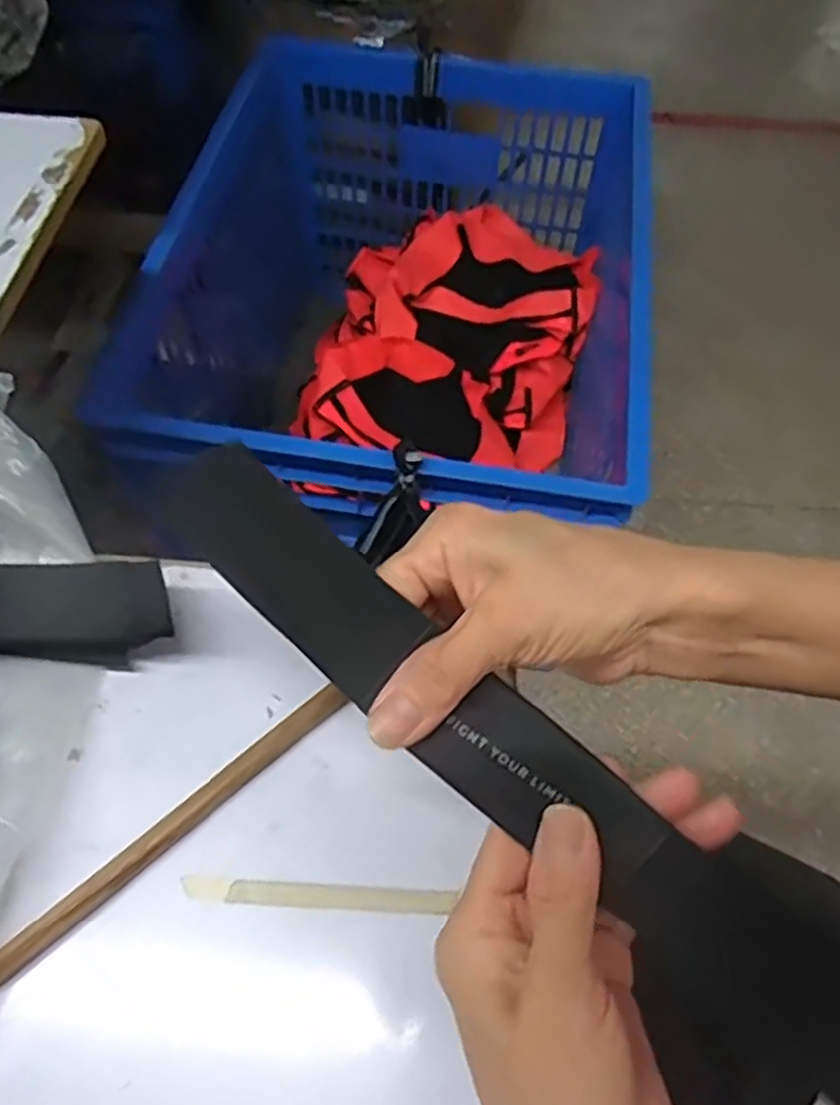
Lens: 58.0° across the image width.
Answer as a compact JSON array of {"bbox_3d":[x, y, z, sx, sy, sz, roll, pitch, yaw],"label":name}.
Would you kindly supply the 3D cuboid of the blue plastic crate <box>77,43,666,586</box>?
[{"bbox_3d":[-0.015,-0.328,1.192,0.635,0.430,0.825,9,60,4],"label":"blue plastic crate"}]

